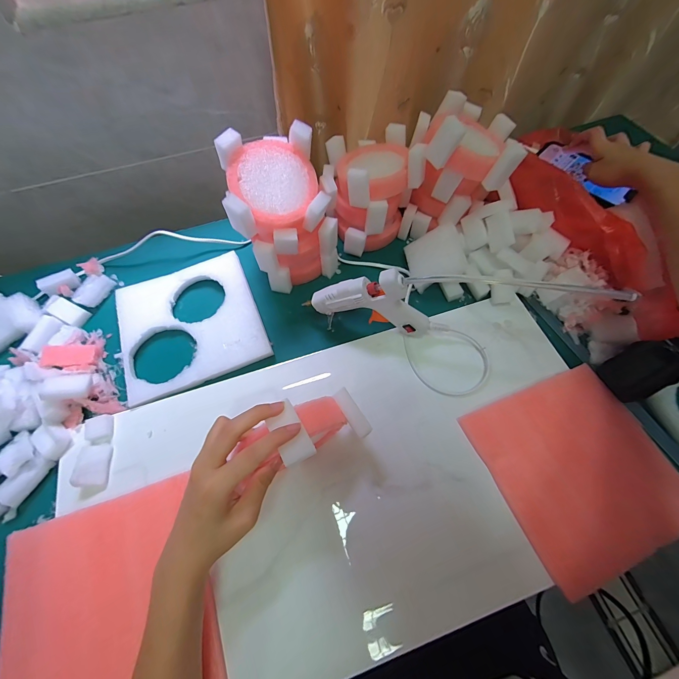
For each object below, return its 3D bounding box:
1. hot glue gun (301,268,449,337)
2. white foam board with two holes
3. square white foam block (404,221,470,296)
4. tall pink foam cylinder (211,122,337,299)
[{"bbox_3d":[0.045,-0.041,0.358,0.161,0.104,0.023,9,66,5],"label":"hot glue gun"},{"bbox_3d":[-0.201,-0.027,0.410,0.176,0.005,0.182,-22,67,-9],"label":"white foam board with two holes"},{"bbox_3d":[0.133,-0.115,0.428,0.075,0.015,0.072,-25,87,25],"label":"square white foam block"},{"bbox_3d":[-0.069,-0.152,0.390,0.121,0.158,0.106,-11,66,-4],"label":"tall pink foam cylinder"}]

